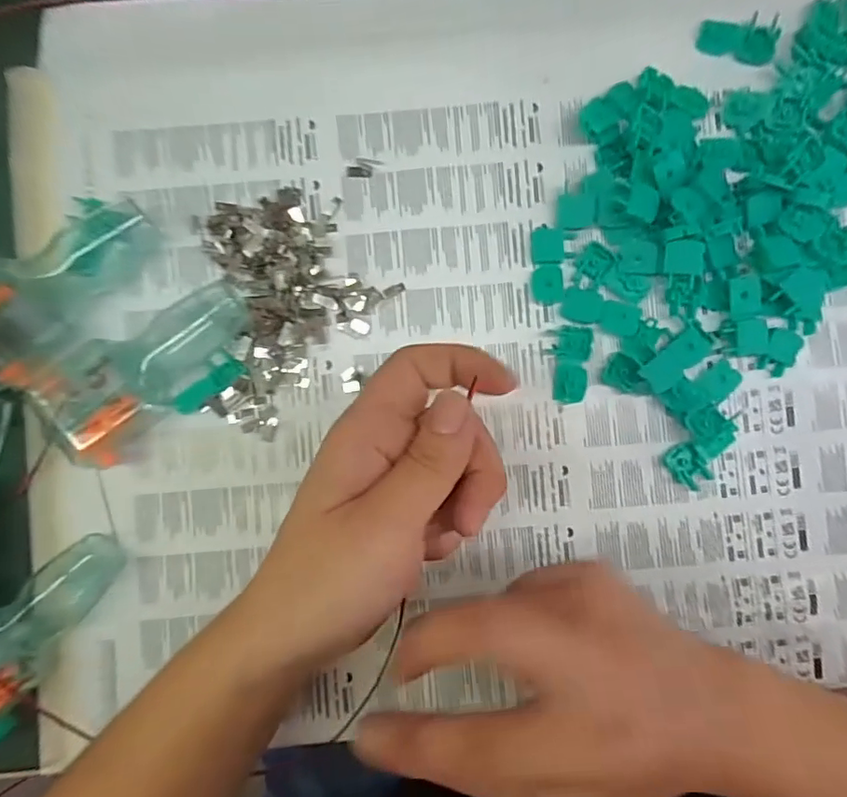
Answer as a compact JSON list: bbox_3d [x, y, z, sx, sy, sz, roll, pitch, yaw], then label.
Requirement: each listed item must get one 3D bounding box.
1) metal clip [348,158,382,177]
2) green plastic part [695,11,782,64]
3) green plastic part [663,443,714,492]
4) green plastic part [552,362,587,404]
[{"bbox_3d":[-0.034,-0.134,0.315,0.020,0.004,0.011,3,88,0],"label":"metal clip"},{"bbox_3d":[0.180,-0.207,0.311,0.042,0.008,0.025,8,88,0],"label":"green plastic part"},{"bbox_3d":[0.148,0.038,0.306,0.018,0.005,0.026,-36,89,-1],"label":"green plastic part"},{"bbox_3d":[0.083,-0.008,0.309,0.019,0.006,0.022,8,88,0],"label":"green plastic part"}]

